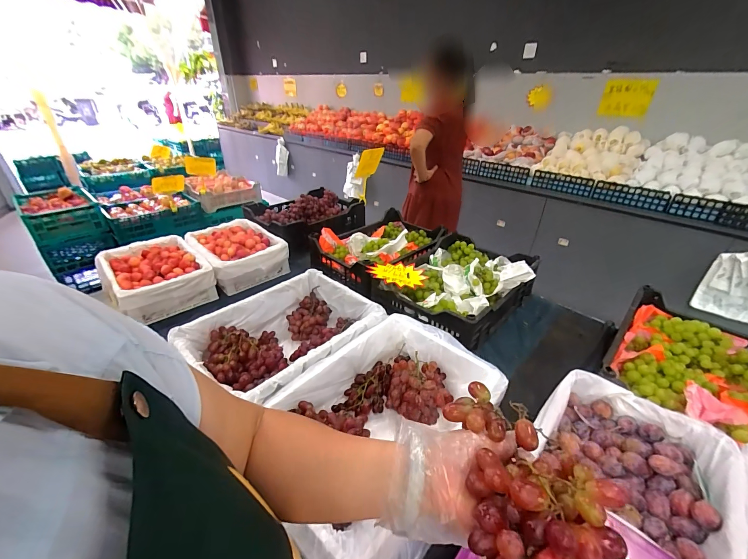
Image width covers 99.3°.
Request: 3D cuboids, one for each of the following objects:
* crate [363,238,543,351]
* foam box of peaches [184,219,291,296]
[{"bbox_3d":[0.259,-0.001,1.053,0.490,0.153,0.389,-26,41,-38],"label":"crate"},{"bbox_3d":[-0.576,-0.113,1.338,0.287,0.133,0.402,-25,40,-36],"label":"foam box of peaches"}]

